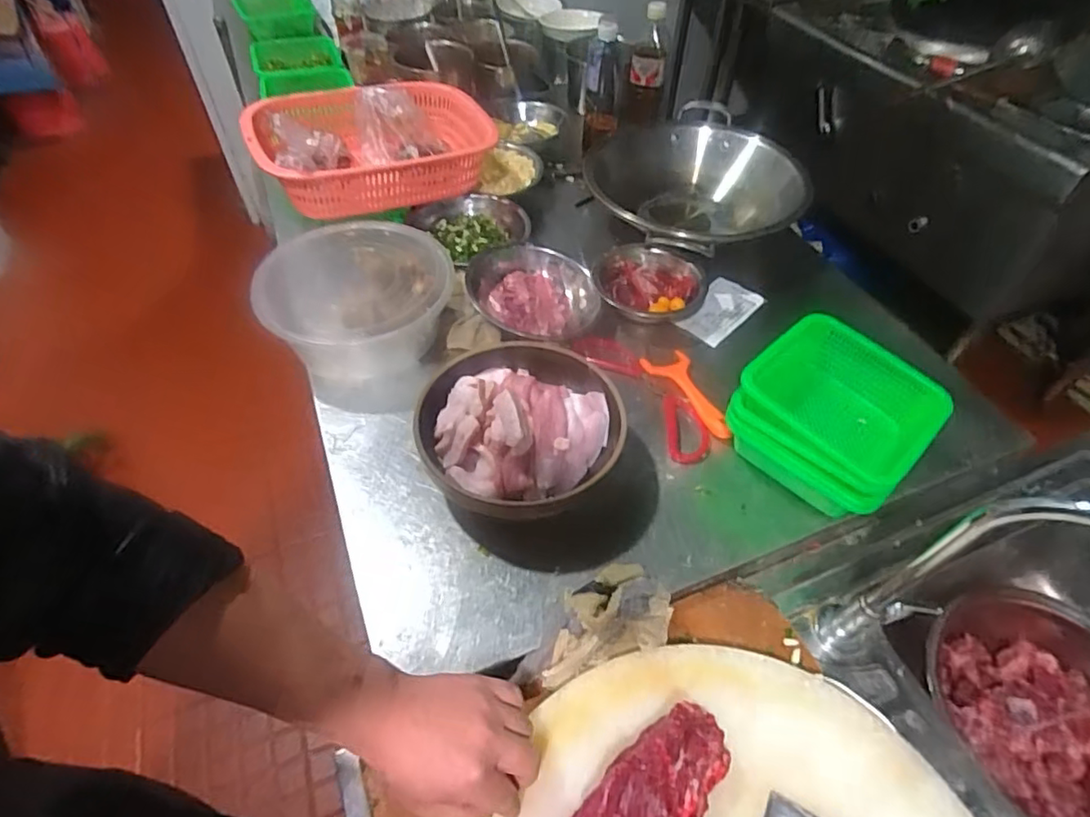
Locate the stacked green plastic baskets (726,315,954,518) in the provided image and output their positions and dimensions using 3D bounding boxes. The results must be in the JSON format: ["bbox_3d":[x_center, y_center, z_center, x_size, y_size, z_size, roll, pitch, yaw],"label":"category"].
[{"bbox_3d":[0.312,0.011,0.661,0.177,0.117,0.170,-35,59,-26],"label":"stacked green plastic baskets"}]

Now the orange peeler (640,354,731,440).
[{"bbox_3d":[0.182,-0.019,0.748,0.061,0.010,0.143,-21,54,-18],"label":"orange peeler"}]

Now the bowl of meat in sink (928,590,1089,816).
[{"bbox_3d":[0.531,0.340,0.644,0.245,0.116,0.245,1,50,-1],"label":"bowl of meat in sink"}]

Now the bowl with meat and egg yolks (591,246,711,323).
[{"bbox_3d":[0.147,-0.174,0.861,0.155,0.046,0.132,6,51,3],"label":"bowl with meat and egg yolks"}]

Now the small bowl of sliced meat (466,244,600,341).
[{"bbox_3d":[-0.024,-0.158,0.847,0.153,0.062,0.158,1,50,-1],"label":"small bowl of sliced meat"}]

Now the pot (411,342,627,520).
[{"bbox_3d":[-0.028,0.019,0.659,0.207,0.098,0.221,1,50,-1],"label":"pot"}]

